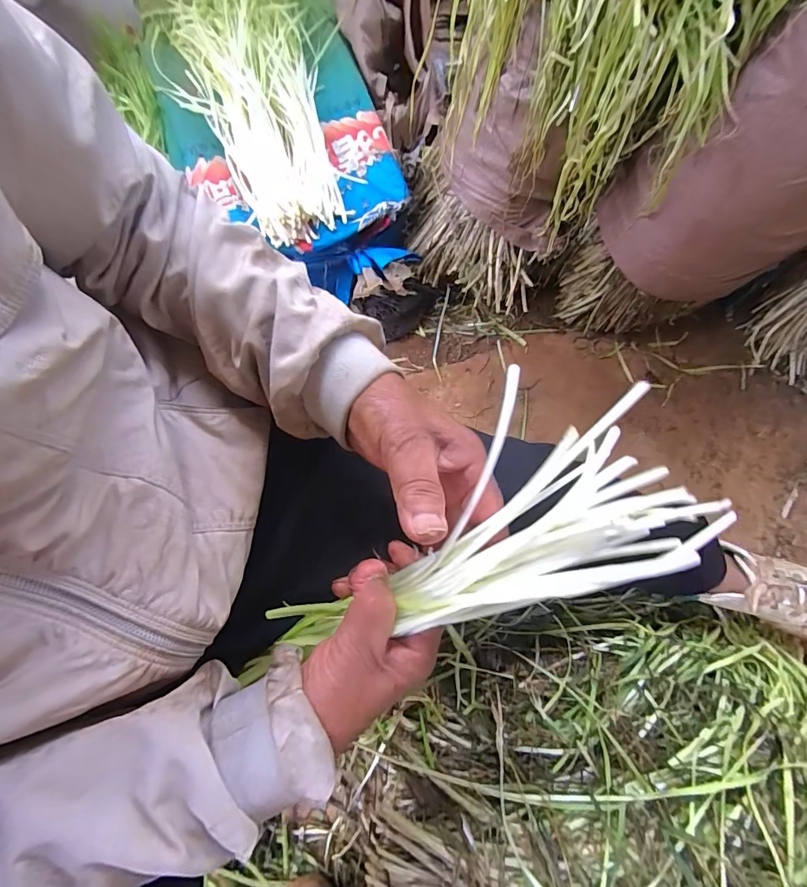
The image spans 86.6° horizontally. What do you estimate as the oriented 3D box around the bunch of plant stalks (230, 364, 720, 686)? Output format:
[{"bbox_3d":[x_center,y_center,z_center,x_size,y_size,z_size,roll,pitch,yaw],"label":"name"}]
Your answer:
[{"bbox_3d":[0.034,0.060,0.290,0.305,0.054,0.142,-26,75,8],"label":"bunch of plant stalks"}]

